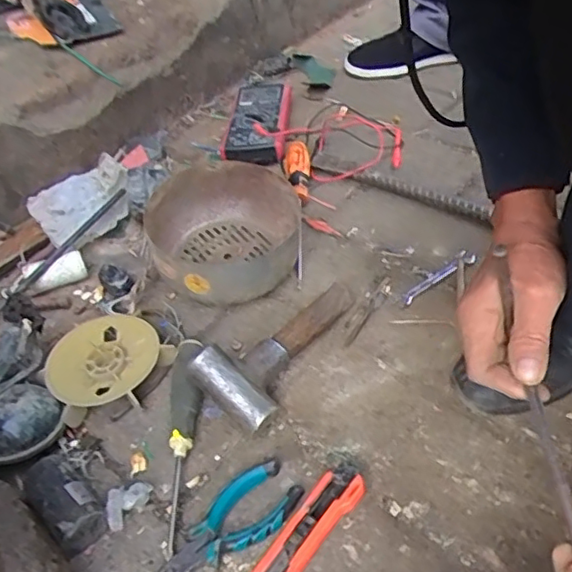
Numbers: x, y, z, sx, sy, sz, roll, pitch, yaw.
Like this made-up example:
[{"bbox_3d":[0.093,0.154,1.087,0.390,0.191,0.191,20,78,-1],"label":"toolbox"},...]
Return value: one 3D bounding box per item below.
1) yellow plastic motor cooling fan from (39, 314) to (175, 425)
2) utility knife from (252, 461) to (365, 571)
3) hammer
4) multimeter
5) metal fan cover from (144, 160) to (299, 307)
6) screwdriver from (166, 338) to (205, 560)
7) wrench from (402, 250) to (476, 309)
[{"bbox_3d":[-0.180,0.079,0.607,0.114,0.040,0.116,-2,46,2],"label":"yellow plastic motor cooling fan"},{"bbox_3d":[0.002,0.212,0.480,0.033,0.020,0.178,31,56,29],"label":"utility knife"},{"bbox_3d":[-0.009,0.050,0.610,0.088,0.062,0.196,23,52,24],"label":"hammer"},{"bbox_3d":[-0.043,-0.246,0.908,0.094,0.043,0.198,1,46,5],"label":"multimeter"},{"bbox_3d":[-0.070,-0.057,0.709,0.174,0.077,0.182,-6,46,-1],"label":"metal fan cover"},{"bbox_3d":[-0.095,0.134,0.552,0.033,0.034,0.204,-5,46,-1],"label":"screwdriver"},{"bbox_3d":[0.170,-0.010,0.684,0.110,0.008,0.020,-30,51,-22],"label":"wrench"}]

